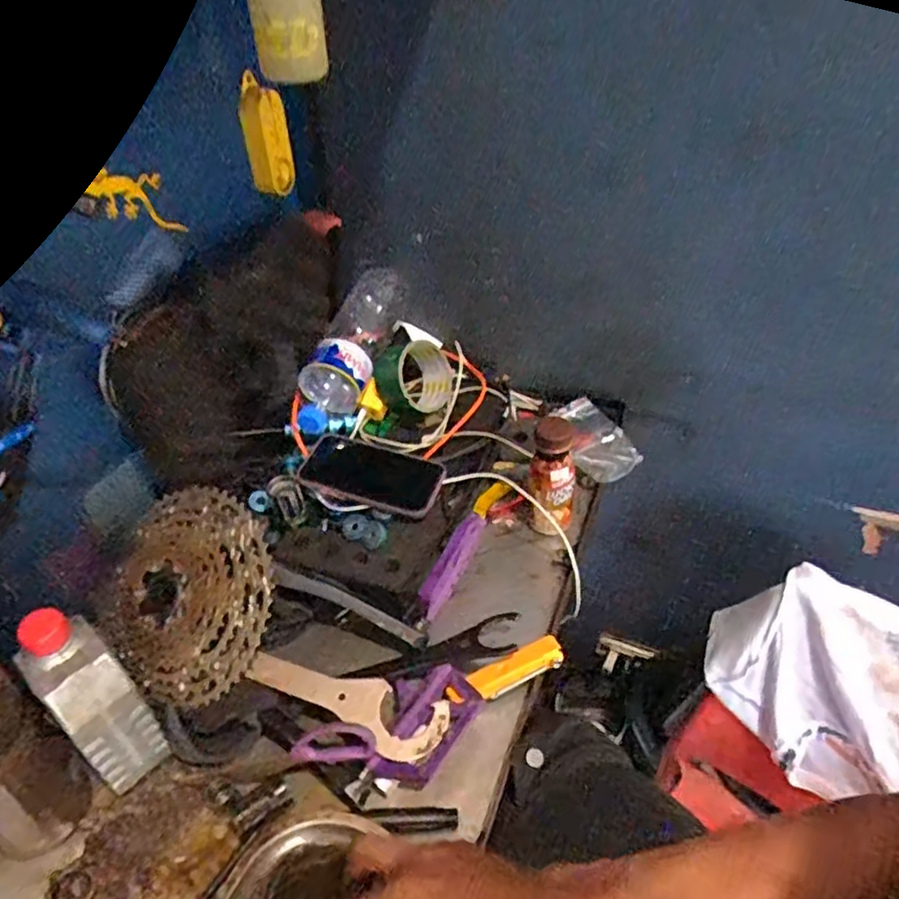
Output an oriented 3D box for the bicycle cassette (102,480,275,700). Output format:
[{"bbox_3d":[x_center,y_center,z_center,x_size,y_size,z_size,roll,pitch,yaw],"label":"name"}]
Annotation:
[{"bbox_3d":[-0.240,0.128,0.607,0.182,0.042,0.169,-4,75,16],"label":"bicycle cassette"}]

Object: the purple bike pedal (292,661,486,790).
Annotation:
[{"bbox_3d":[-0.042,0.243,0.559,0.148,0.058,0.088,-33,51,-30],"label":"purple bike pedal"}]

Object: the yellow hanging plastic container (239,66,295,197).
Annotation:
[{"bbox_3d":[-0.199,-0.341,0.707,0.047,0.115,0.020,-9,43,-9],"label":"yellow hanging plastic container"}]

